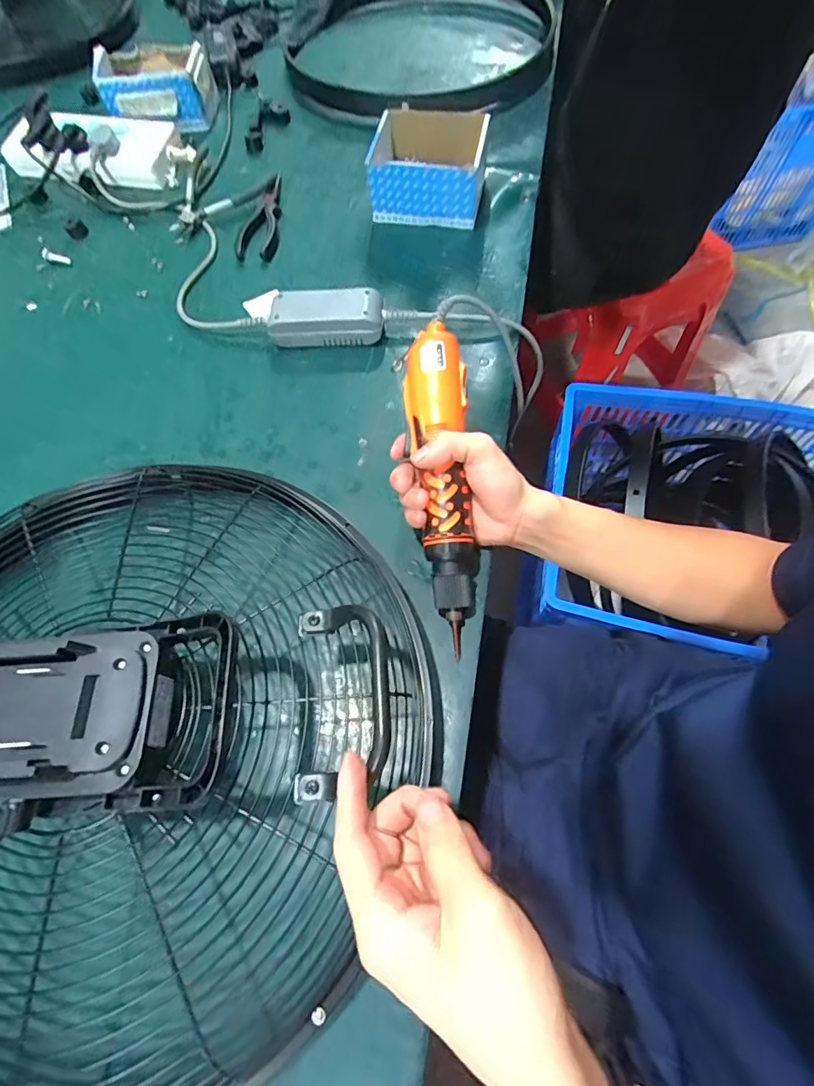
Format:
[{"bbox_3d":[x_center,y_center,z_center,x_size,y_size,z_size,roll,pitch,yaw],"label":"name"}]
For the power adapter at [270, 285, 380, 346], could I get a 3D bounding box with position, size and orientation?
[{"bbox_3d":[-0.089,-0.250,0.531,0.124,0.040,0.049,3,66,3],"label":"power adapter"}]

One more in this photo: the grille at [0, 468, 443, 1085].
[{"bbox_3d":[-0.180,0.112,0.320,0.379,0.121,0.370,-1,65,2],"label":"grille"}]

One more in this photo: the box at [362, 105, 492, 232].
[{"bbox_3d":[0.024,-0.468,0.600,0.144,0.080,0.117,11,66,7],"label":"box"}]

